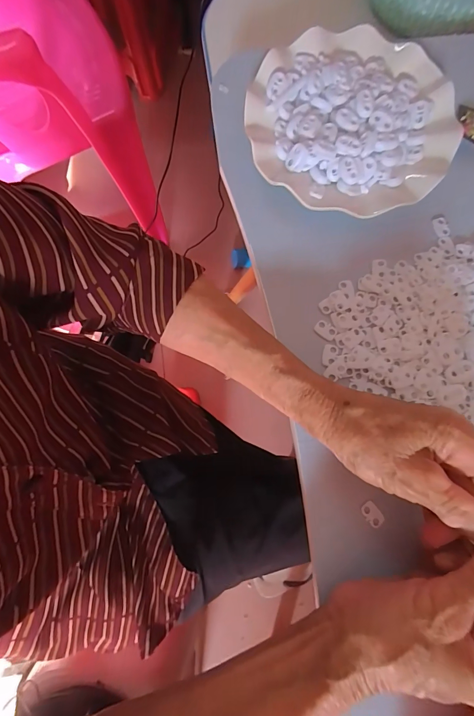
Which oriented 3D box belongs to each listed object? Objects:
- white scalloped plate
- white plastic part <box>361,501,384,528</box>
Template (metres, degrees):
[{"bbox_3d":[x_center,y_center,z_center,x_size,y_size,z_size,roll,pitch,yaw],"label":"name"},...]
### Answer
[{"bbox_3d":[0.099,-0.203,0.303,0.172,0.030,0.171,0,76,0],"label":"white scalloped plate"},{"bbox_3d":[0.100,0.115,0.257,0.012,0.004,0.017,-27,78,-7],"label":"white plastic part"}]

